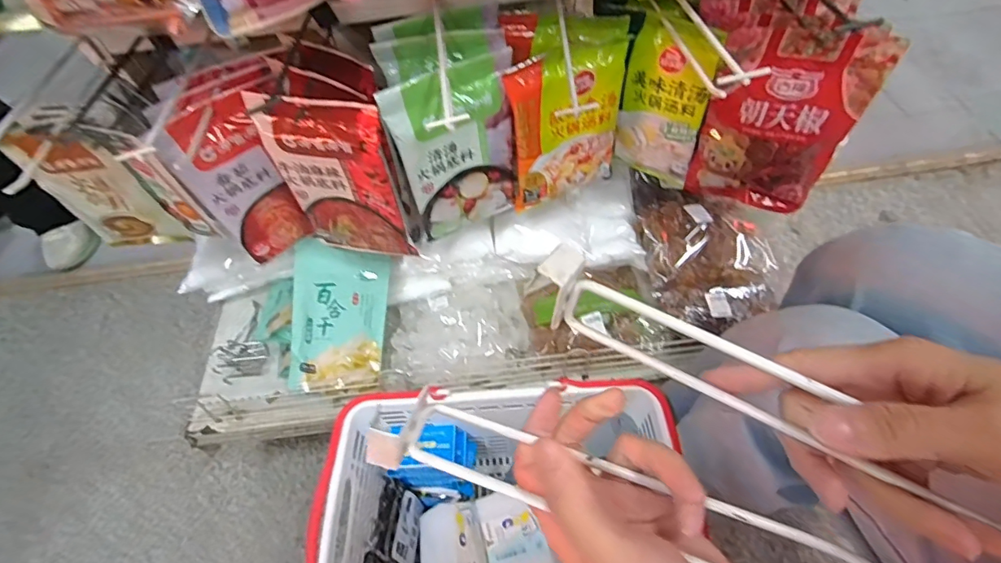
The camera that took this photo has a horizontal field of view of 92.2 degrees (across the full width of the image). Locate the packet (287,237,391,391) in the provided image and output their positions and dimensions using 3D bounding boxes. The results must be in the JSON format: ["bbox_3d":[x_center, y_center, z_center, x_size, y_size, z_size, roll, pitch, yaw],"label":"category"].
[{"bbox_3d":[-0.239,0.051,0.717,0.134,0.026,0.208,4,83,-11],"label":"packet"}]

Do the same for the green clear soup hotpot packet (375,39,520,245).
[{"bbox_3d":[-0.050,-0.158,0.598,0.149,0.220,0.029,-27,55,-13],"label":"green clear soup hotpot packet"}]

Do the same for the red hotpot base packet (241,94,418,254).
[{"bbox_3d":[-0.192,-0.118,0.588,0.149,0.223,0.031,7,56,10],"label":"red hotpot base packet"}]

